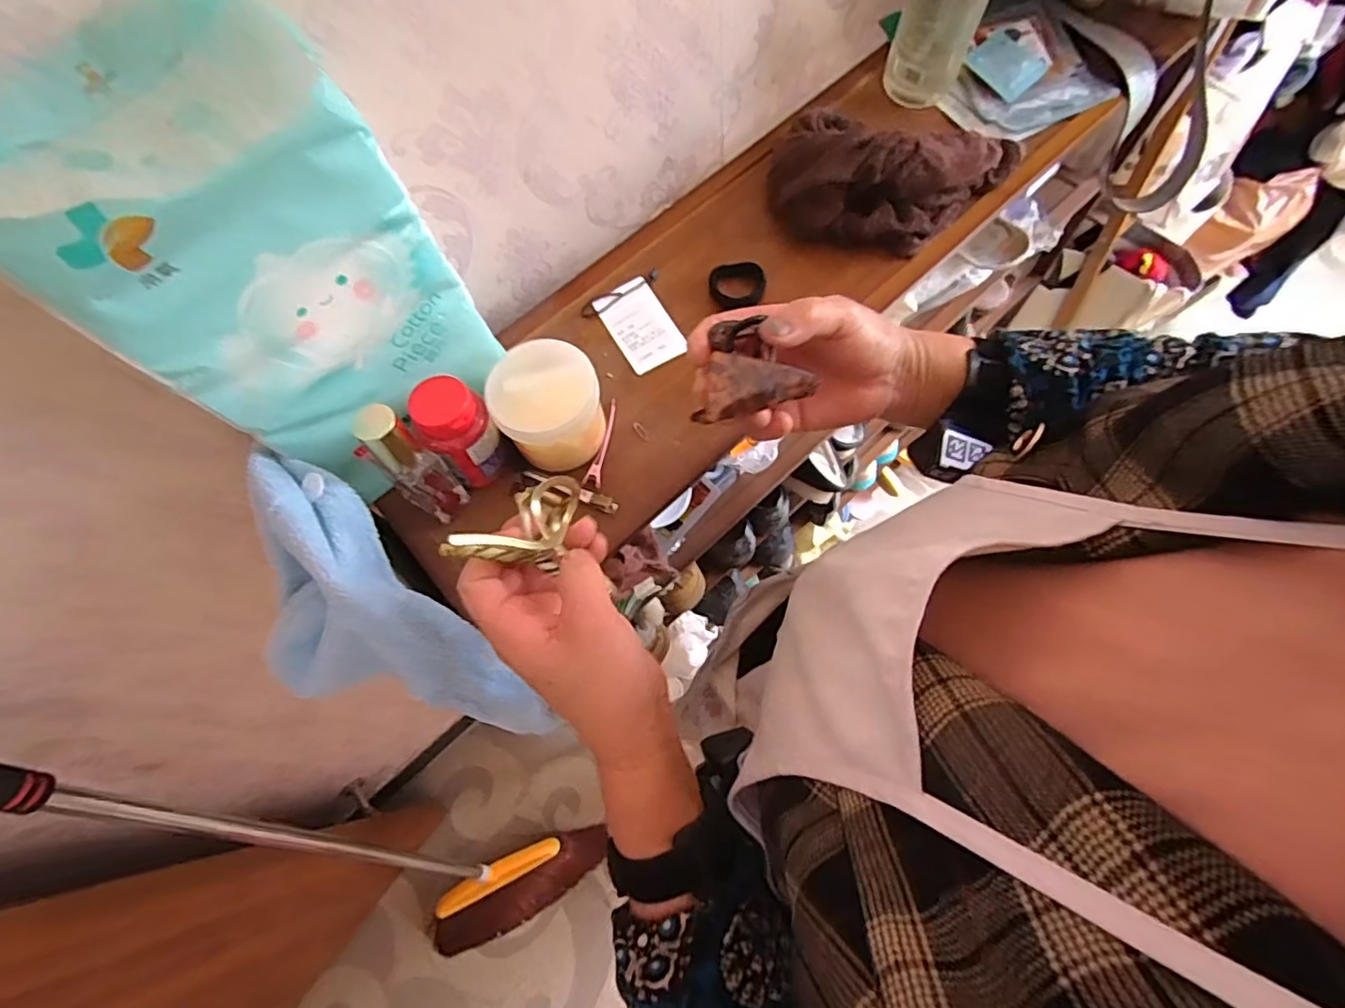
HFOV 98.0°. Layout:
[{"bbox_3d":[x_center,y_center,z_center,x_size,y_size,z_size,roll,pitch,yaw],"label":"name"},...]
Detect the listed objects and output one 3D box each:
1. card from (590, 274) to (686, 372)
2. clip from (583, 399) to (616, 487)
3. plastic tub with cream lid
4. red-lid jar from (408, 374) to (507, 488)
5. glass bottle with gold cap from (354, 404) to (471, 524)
[{"bbox_3d":[-0.030,-0.160,0.527,0.053,0.006,0.088,-29,77,-7],"label":"card"},{"bbox_3d":[-0.055,-0.052,0.479,0.013,0.009,0.081,13,70,6],"label":"clip"},{"bbox_3d":[-0.091,-0.071,0.453,0.083,0.074,0.072,-38,73,-12],"label":"plastic tub with cream lid"},{"bbox_3d":[-0.158,-0.056,0.438,0.049,0.080,0.060,-28,71,-9],"label":"red-lid jar"},{"bbox_3d":[-0.185,-0.028,0.413,0.036,0.116,0.034,37,74,14],"label":"glass bottle with gold cap"}]

